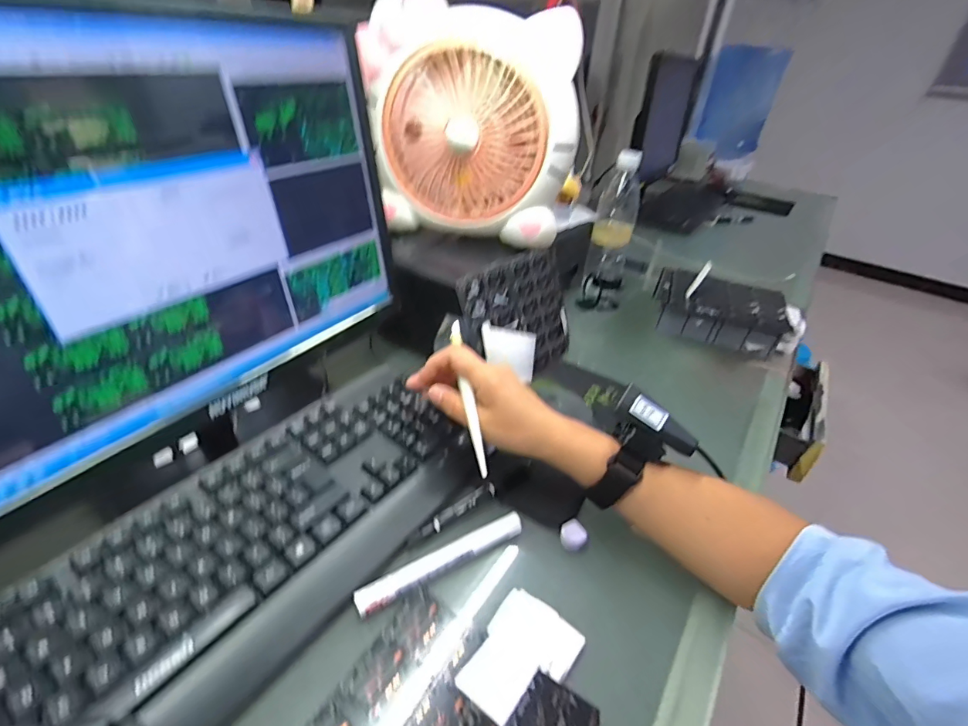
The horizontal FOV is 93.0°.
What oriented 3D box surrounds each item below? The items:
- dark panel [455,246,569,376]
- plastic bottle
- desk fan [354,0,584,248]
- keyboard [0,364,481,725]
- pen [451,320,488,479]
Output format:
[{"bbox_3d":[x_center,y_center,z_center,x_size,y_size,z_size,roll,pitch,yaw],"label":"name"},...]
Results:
[{"bbox_3d":[0.046,-0.055,0.576,0.171,0.149,0.010,-29,24,-38],"label":"dark panel"},{"bbox_3d":[0.213,-0.228,0.736,0.064,0.190,0.069,9,34,6],"label":"plastic bottle"},{"bbox_3d":[-0.012,-0.281,0.557,0.255,0.233,0.106,16,35,15],"label":"desk fan"},{"bbox_3d":[-0.175,0.139,0.338,0.156,0.039,0.405,25,39,27],"label":"keyboard"},{"bbox_3d":[-0.015,0.026,0.399,0.010,0.007,0.150,-4,59,-14],"label":"pen"}]

